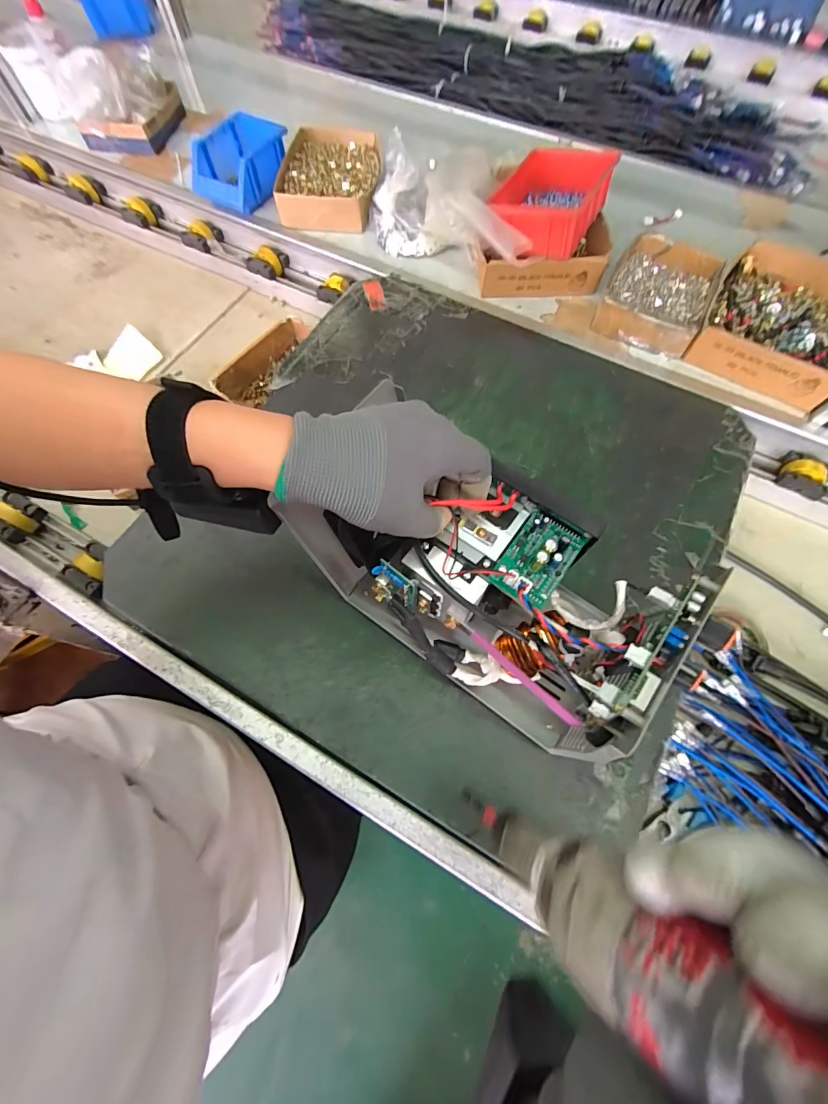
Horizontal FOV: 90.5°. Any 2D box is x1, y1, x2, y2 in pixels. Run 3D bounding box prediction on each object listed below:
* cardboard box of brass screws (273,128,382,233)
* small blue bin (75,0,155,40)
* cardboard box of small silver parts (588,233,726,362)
[{"bbox_3d":[-0.140,-0.661,0.725,0.163,0.048,0.234,4,68,2],"label":"cardboard box of brass screws"},{"bbox_3d":[-0.657,-1.204,0.900,0.143,0.080,0.085,-19,69,-8],"label":"small blue bin"},{"bbox_3d":[0.361,-0.382,0.605,0.135,0.041,0.189,26,67,11],"label":"cardboard box of small silver parts"}]

